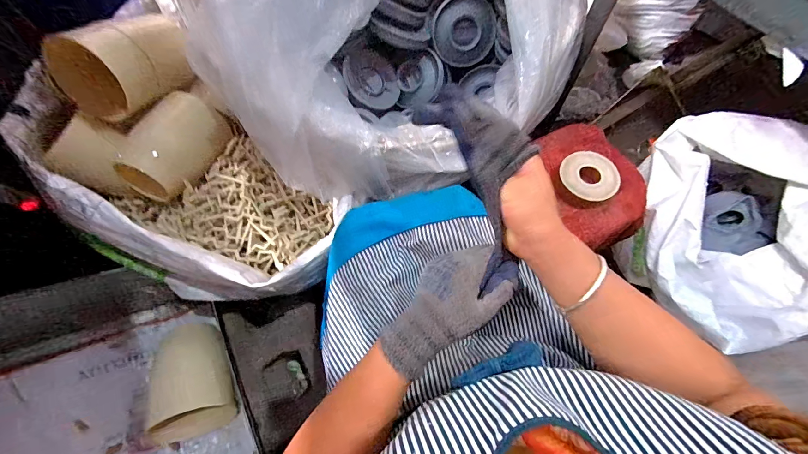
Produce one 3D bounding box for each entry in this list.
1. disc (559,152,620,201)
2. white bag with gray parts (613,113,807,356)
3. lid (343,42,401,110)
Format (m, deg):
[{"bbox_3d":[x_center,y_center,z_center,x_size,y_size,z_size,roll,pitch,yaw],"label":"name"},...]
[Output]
[{"bbox_3d":[0.326,-0.089,0.598,0.100,0.012,0.083,2,82,0],"label":"disc"},{"bbox_3d":[0.565,0.013,0.583,0.269,0.257,0.348,-2,67,2],"label":"white bag with gray parts"},{"bbox_3d":[-0.072,-0.341,0.771,0.147,0.015,0.143,6,72,-20],"label":"lid"}]

